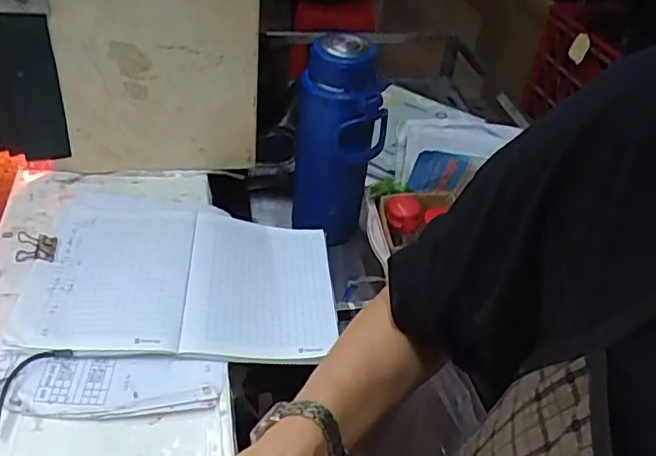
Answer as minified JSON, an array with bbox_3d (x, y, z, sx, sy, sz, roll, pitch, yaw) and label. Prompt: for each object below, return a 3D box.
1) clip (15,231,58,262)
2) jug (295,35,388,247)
[{"bbox_3d":[-0.307,0.018,0.630,0.040,0.018,0.031,3,41,-4],"label":"clip"},{"bbox_3d":[0.012,-0.097,0.786,0.106,0.288,0.080,7,42,-1],"label":"jug"}]

